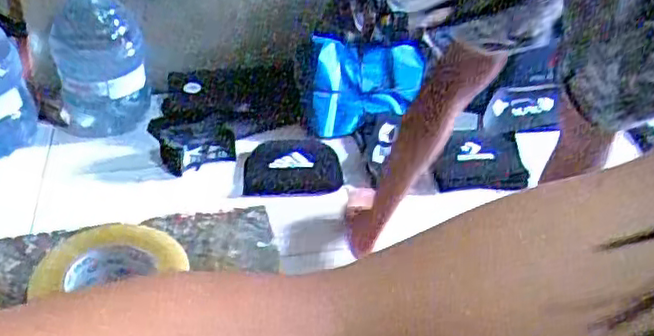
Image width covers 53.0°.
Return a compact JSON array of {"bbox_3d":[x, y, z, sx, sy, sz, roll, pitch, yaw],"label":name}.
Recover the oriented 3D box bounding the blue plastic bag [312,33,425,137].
[{"bbox_3d":[0.123,-0.257,1.900,0.366,0.249,0.161,-16,42,-23],"label":"blue plastic bag"}]

